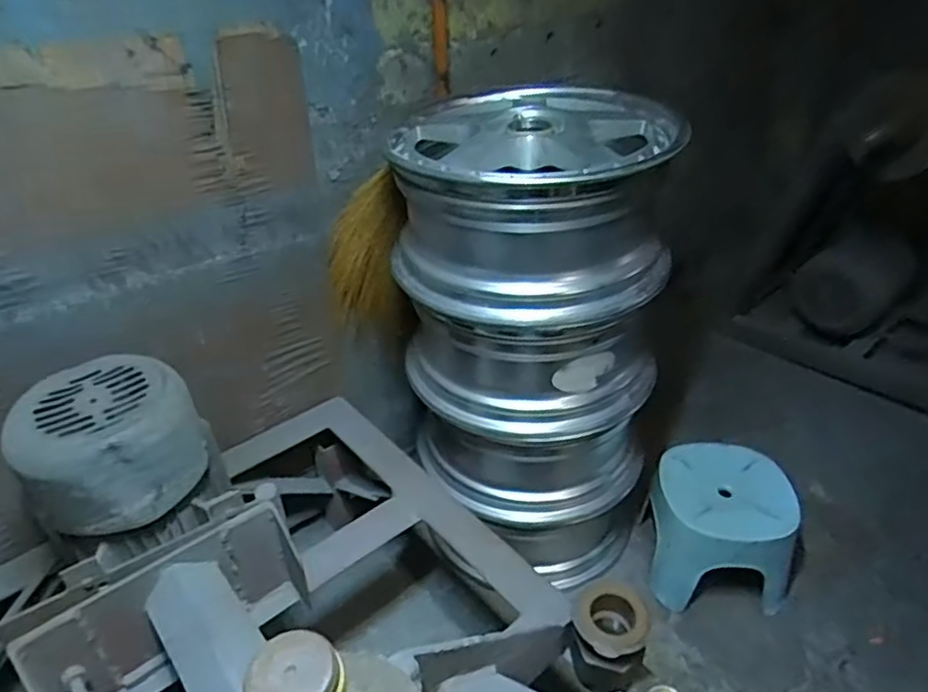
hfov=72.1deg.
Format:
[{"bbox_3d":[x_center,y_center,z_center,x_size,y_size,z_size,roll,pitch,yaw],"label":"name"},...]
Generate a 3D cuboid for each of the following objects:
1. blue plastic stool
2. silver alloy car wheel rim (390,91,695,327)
[{"bbox_3d":[0.463,0.331,1.174,0.226,0.201,0.224,0,35,1],"label":"blue plastic stool"},{"bbox_3d":[0.097,-0.215,0.934,0.384,0.222,0.344,-1,35,1],"label":"silver alloy car wheel rim"}]

